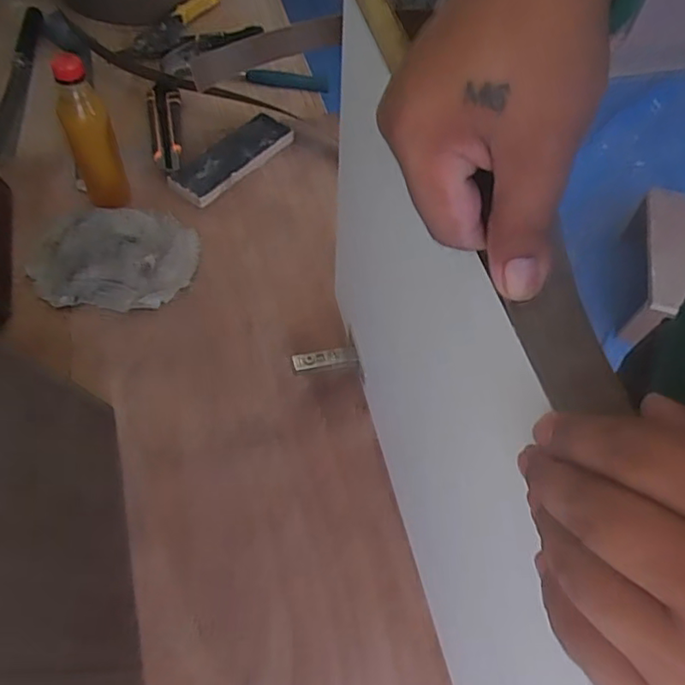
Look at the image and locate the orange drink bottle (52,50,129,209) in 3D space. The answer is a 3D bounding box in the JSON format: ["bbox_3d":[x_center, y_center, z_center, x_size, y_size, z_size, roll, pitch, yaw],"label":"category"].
[{"bbox_3d":[-0.273,-0.221,0.639,0.051,0.166,0.046,-22,62,-16],"label":"orange drink bottle"}]

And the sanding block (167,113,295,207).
[{"bbox_3d":[-0.141,-0.246,0.762,0.067,0.017,0.180,36,63,17],"label":"sanding block"}]

